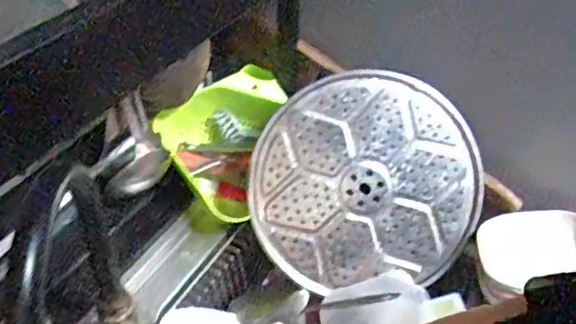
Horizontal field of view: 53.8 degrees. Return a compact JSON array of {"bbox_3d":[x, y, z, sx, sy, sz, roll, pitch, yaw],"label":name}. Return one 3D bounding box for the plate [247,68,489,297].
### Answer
[{"bbox_3d":[0.101,0.022,0.732,0.293,0.265,0.025,-9,5,1],"label":"plate"}]

